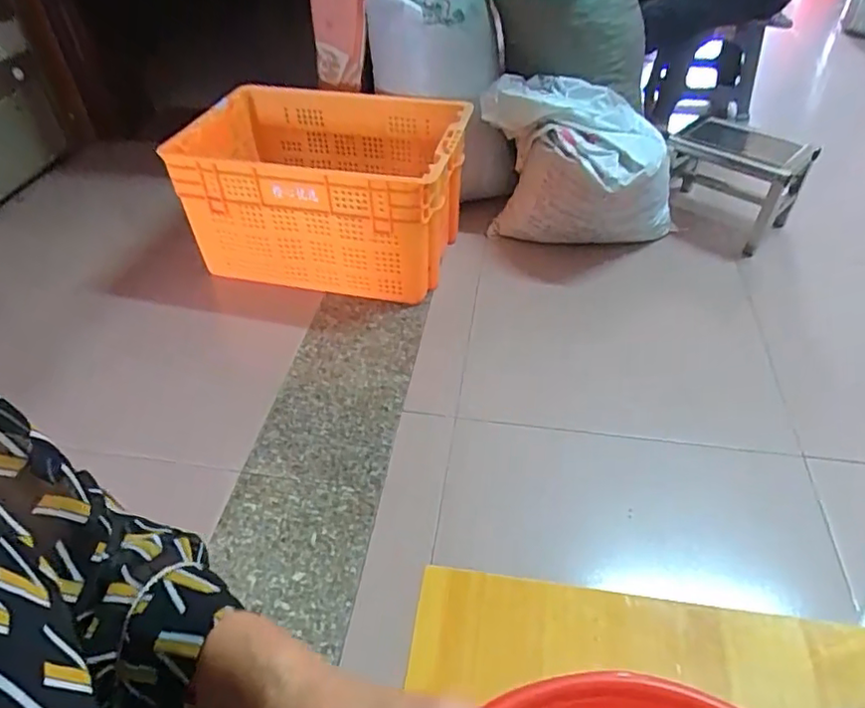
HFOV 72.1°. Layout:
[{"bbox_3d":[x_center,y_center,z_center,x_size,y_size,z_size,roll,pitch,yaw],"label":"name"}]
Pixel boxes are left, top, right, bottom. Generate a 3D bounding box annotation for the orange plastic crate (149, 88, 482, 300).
[{"bbox_3d":[-0.235,-0.364,1.380,0.580,0.343,0.423,11,45,13],"label":"orange plastic crate"}]

